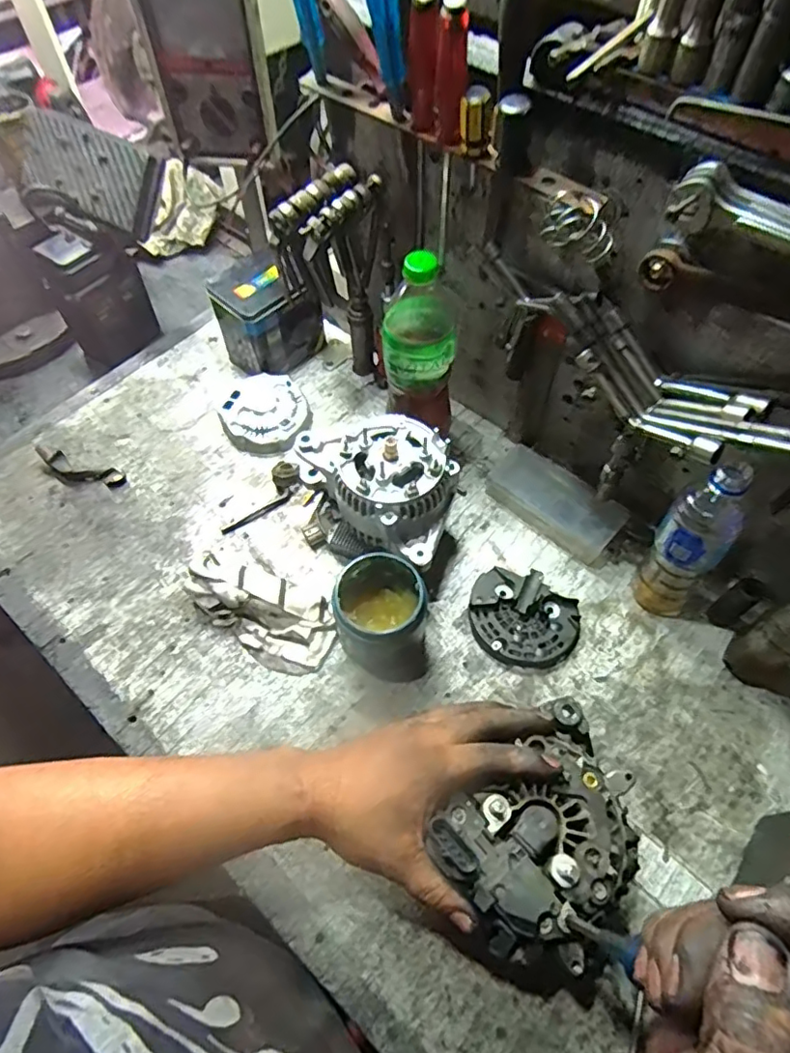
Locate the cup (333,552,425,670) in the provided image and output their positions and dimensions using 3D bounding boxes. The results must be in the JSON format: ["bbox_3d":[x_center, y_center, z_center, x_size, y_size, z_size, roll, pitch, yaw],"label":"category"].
[{"bbox_3d":[-0.017,0.087,0.590,0.086,0.103,0.085,0,60,-1],"label":"cup"}]

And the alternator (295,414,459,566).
[{"bbox_3d":[-0.028,-0.045,0.647,0.205,0.142,0.123,29,64,15],"label":"alternator"}]

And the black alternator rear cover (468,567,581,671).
[{"bbox_3d":[0.141,0.099,0.626,0.116,0.030,0.101,12,61,6],"label":"black alternator rear cover"}]

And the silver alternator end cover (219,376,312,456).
[{"bbox_3d":[-0.175,-0.151,0.771,0.112,0.038,0.129,-18,62,-11],"label":"silver alternator end cover"}]

